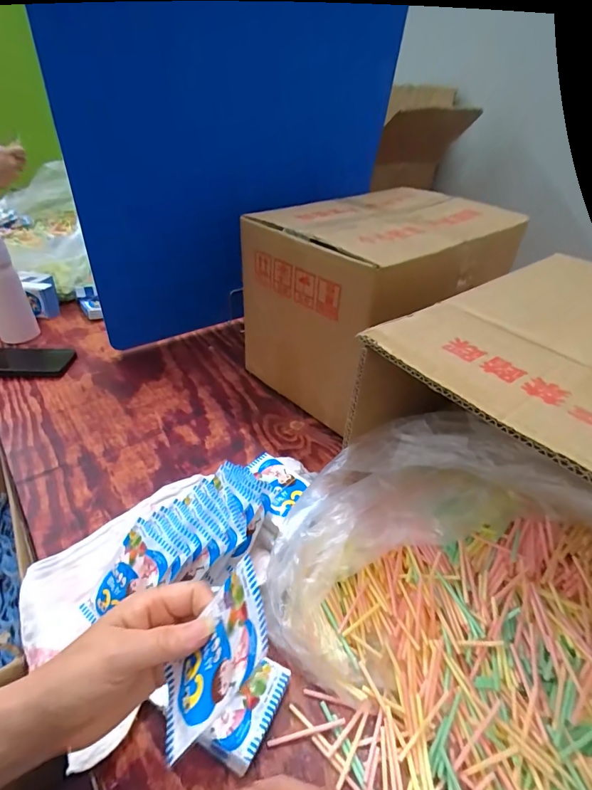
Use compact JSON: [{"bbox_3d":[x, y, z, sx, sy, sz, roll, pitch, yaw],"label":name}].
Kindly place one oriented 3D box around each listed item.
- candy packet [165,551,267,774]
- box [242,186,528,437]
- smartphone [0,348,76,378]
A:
[{"bbox_3d":[-0.050,0.159,0.248,0.008,0.099,0.065,32,15,-33],"label":"candy packet"},{"bbox_3d":[0.134,-0.161,0.687,0.377,0.276,0.265,-26,46,-32],"label":"box"},{"bbox_3d":[-0.490,-0.061,0.721,0.177,0.015,0.090,0,38,-3],"label":"smartphone"}]

